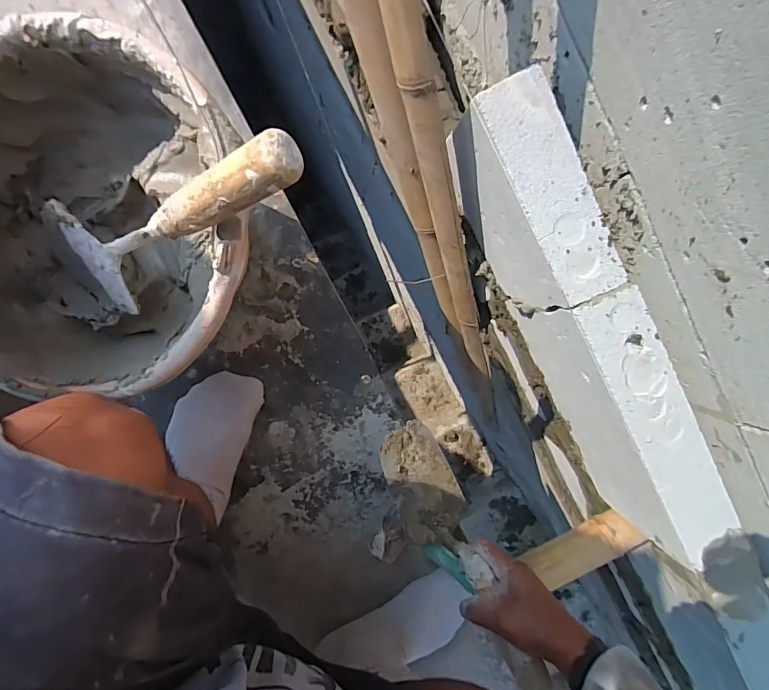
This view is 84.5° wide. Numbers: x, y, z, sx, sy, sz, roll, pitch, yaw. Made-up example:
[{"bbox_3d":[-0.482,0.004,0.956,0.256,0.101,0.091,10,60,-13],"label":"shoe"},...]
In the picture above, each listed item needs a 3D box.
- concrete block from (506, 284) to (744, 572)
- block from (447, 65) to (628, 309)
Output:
[{"bbox_3d":[0.304,0.091,0.558,0.069,0.181,0.340,-29,98,-2],"label":"concrete block"},{"bbox_3d":[0.167,-0.167,0.525,0.076,0.178,0.241,-29,98,-2],"label":"block"}]

